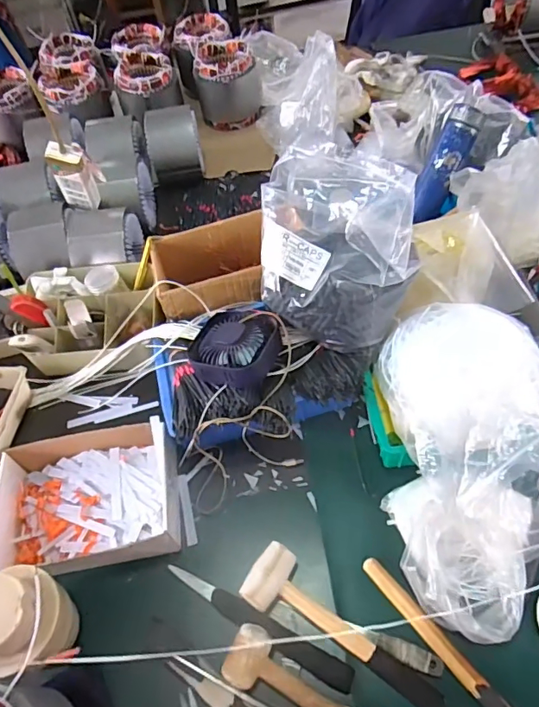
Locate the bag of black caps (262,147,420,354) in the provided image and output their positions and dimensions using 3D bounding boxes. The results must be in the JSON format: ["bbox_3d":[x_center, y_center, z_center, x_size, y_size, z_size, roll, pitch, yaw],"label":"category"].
[{"bbox_3d":[0.095,-0.143,0.701,0.215,0.241,0.185,10,57,12],"label":"bag of black caps"}]

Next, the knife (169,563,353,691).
[{"bbox_3d":[-0.017,0.341,0.630,0.262,0.020,0.034,22,60,19],"label":"knife"}]

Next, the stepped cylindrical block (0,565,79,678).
[{"bbox_3d":[-0.292,0.309,0.571,0.099,0.121,0.108,-2,55,3],"label":"stepped cylindrical block"}]

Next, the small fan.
[{"bbox_3d":[-0.049,-0.008,0.720,0.121,0.052,0.116,15,58,15],"label":"small fan"}]

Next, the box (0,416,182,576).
[{"bbox_3d":[-0.255,0.201,0.711,0.247,0.063,0.210,-6,55,1],"label":"box"}]

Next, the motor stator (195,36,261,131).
[{"bbox_3d":[-0.102,-0.692,1.266,0.150,0.152,0.174,-1,55,5],"label":"motor stator"}]

